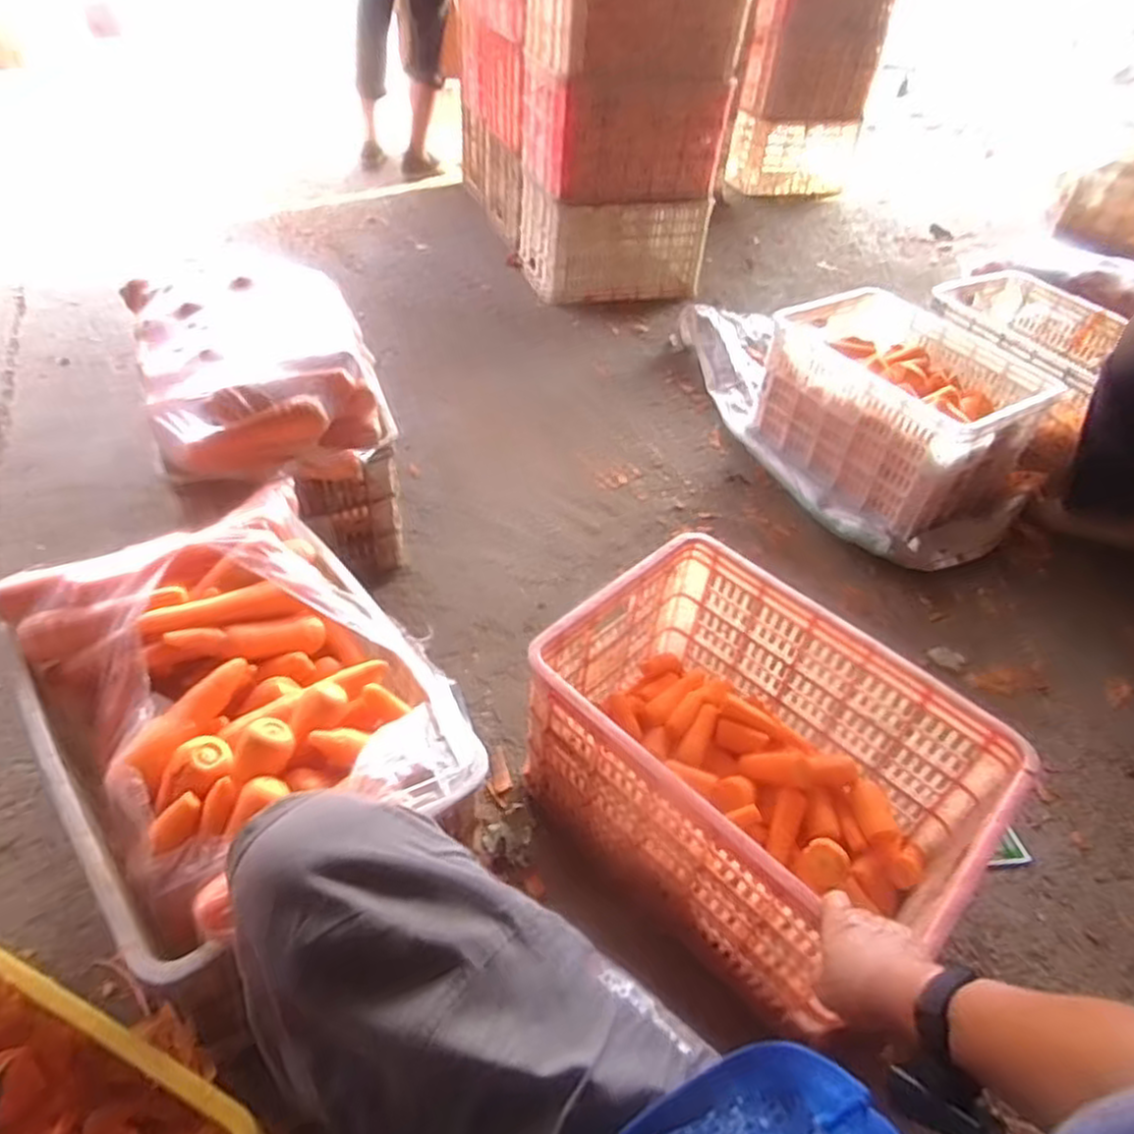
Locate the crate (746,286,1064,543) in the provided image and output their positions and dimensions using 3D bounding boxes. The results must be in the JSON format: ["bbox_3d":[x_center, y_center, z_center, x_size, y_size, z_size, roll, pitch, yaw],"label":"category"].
[{"bbox_3d":[0.720,-0.358,1.662,0.425,0.283,0.552,-17,49,-23],"label":"crate"}]

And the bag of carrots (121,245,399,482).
[{"bbox_3d":[-0.476,-0.322,1.157,0.343,0.140,0.470,-16,49,-22],"label":"bag of carrots"}]

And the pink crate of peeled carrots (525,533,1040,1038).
[{"bbox_3d":[0.226,0.237,0.931,0.495,0.244,0.339,37,51,27],"label":"pink crate of peeled carrots"}]

